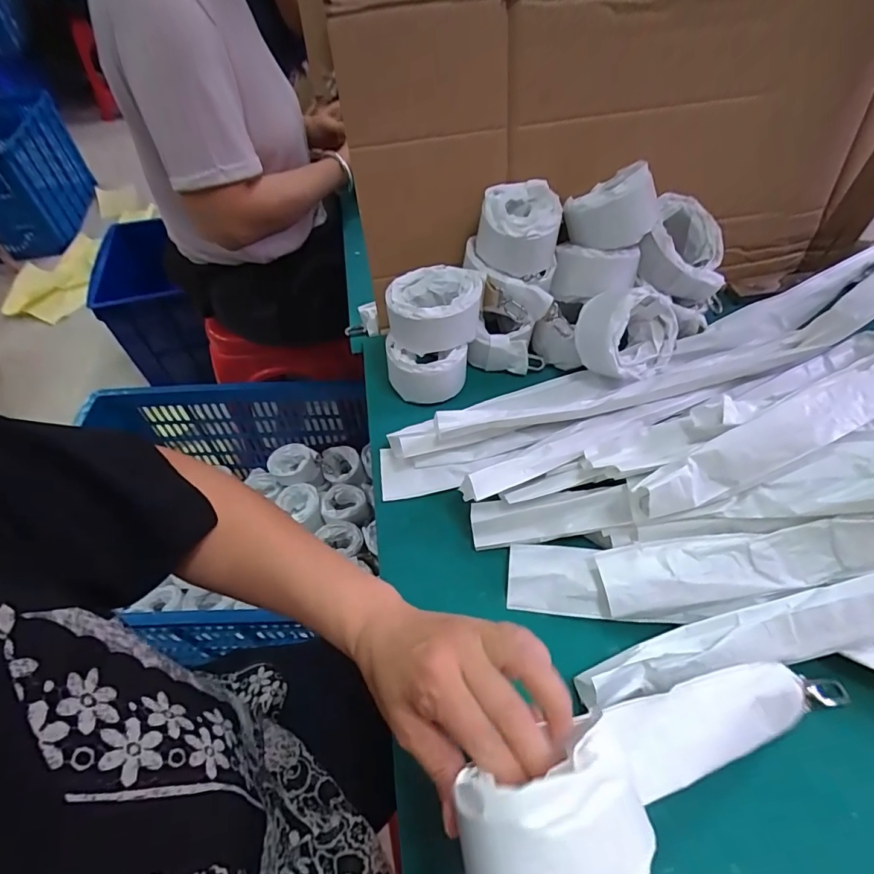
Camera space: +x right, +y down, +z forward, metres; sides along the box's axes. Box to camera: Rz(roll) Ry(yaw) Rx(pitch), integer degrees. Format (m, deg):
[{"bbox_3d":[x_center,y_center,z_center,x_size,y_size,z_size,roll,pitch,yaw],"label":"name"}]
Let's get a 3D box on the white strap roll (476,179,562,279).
[{"bbox_3d":[0.082,-0.210,0.486,0.079,0.060,0.091,6,53,7],"label":"white strap roll"}]

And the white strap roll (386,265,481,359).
[{"bbox_3d":[-0.002,-0.132,0.496,0.094,0.050,0.089,3,53,5],"label":"white strap roll"}]

